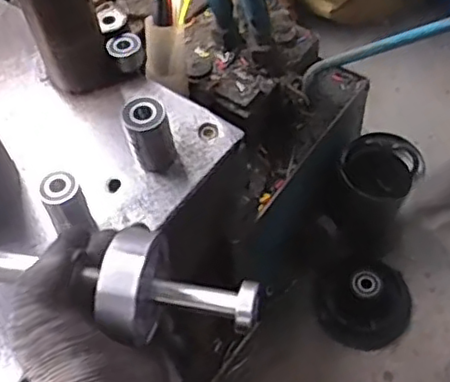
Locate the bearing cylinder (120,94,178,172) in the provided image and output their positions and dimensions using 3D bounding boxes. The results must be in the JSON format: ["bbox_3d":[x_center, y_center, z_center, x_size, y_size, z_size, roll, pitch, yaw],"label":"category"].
[{"bbox_3d":[-0.067,-0.050,0.577,0.039,0.063,0.035,-13,57,-4],"label":"bearing cylinder"}]

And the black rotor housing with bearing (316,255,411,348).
[{"bbox_3d":[0.208,0.162,0.945,0.147,0.063,0.111,-12,57,-3],"label":"black rotor housing with bearing"}]

